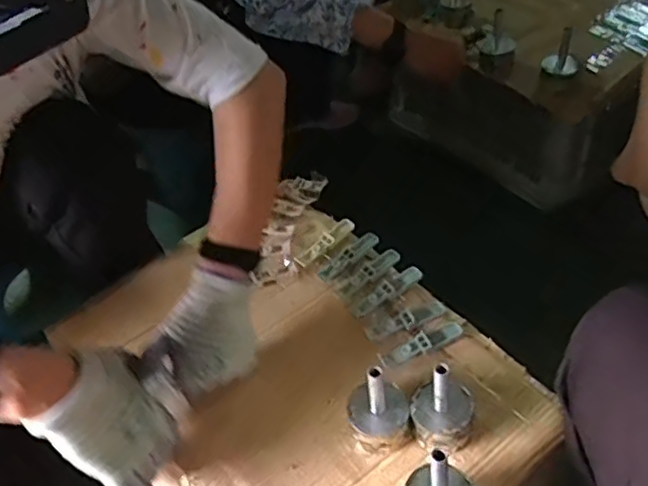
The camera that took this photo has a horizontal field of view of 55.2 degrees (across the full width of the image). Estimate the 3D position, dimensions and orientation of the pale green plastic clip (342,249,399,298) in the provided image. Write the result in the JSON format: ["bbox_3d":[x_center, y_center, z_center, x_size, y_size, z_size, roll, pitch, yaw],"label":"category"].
[{"bbox_3d":[0.060,0.036,0.822,0.093,0.012,0.023,-30,50,-22],"label":"pale green plastic clip"}]

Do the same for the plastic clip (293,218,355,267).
[{"bbox_3d":[0.002,-0.004,0.881,0.025,0.009,0.114,31,56,31],"label":"plastic clip"}]

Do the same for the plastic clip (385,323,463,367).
[{"bbox_3d":[0.118,0.116,0.732,0.101,0.012,0.023,-23,47,-16],"label":"plastic clip"}]

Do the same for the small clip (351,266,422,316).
[{"bbox_3d":[0.081,0.061,0.797,0.105,0.010,0.026,-30,50,-22],"label":"small clip"}]

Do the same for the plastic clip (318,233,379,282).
[{"bbox_3d":[0.035,0.018,0.850,0.024,0.012,0.101,32,56,32],"label":"plastic clip"}]

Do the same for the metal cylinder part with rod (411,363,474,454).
[{"bbox_3d":[0.119,0.159,0.621,0.057,0.108,0.061,7,47,13],"label":"metal cylinder part with rod"}]

